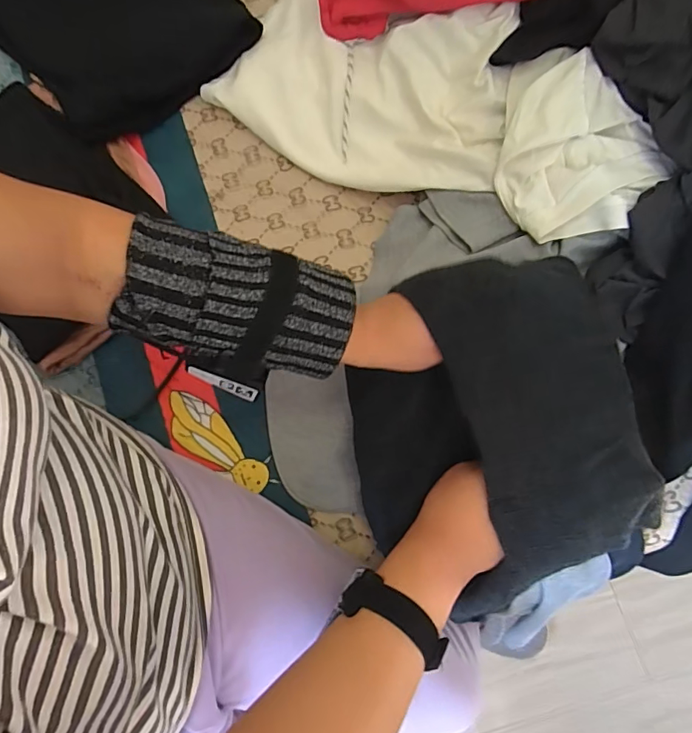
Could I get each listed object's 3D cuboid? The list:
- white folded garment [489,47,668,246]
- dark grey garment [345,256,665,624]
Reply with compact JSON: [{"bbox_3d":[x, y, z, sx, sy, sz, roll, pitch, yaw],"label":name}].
[{"bbox_3d":[0.242,-0.218,0.477,0.162,0.053,0.182,9,77,4],"label":"white folded garment"},{"bbox_3d":[0.118,0.060,0.389,0.219,0.128,0.255,-2,77,1],"label":"dark grey garment"}]

